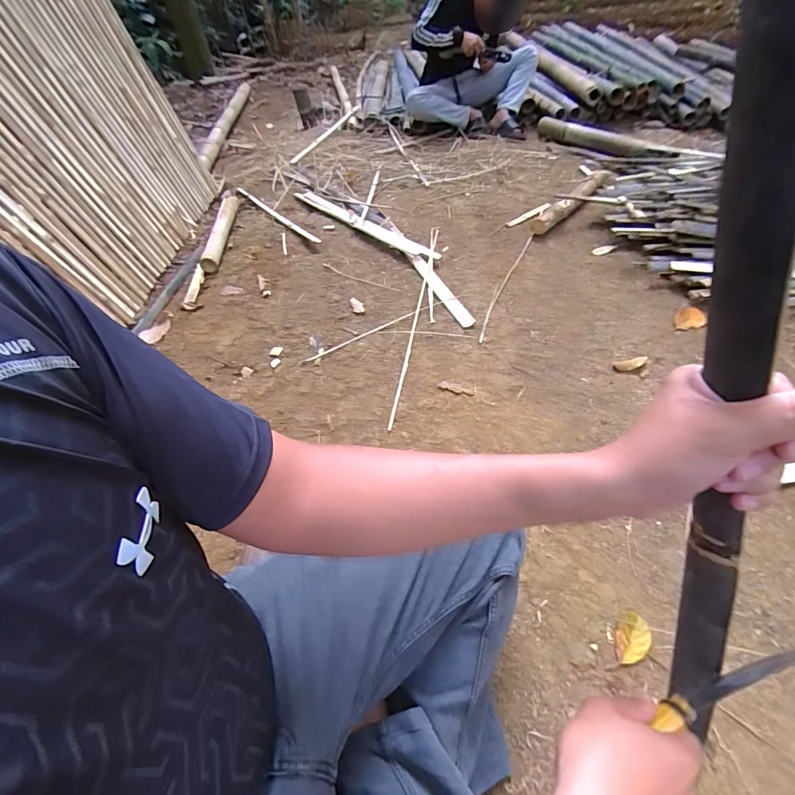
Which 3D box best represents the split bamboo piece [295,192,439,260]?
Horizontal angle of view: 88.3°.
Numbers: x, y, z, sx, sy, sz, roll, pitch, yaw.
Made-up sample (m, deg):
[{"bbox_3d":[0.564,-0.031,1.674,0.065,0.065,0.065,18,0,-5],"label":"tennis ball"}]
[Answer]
[{"bbox_3d":[-0.164,-0.697,1.617,0.083,0.032,0.875,-36,55,-25],"label":"split bamboo piece"}]

